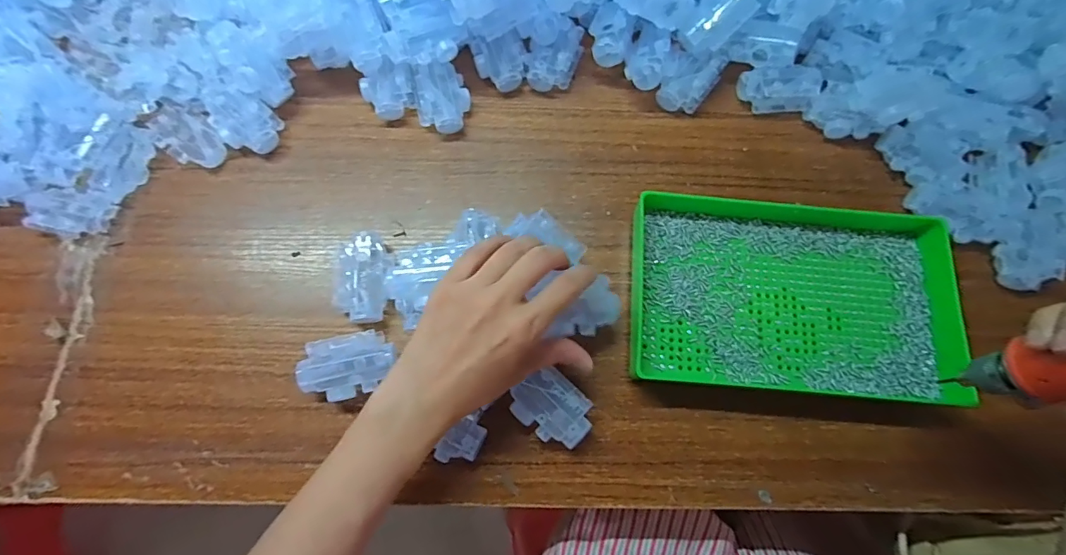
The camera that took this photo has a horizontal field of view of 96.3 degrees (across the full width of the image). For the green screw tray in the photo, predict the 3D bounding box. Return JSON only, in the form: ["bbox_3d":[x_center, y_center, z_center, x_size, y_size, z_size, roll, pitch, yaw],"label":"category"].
[{"bbox_3d":[0.205,0.013,0.386,0.250,0.030,0.157,5,74,0],"label":"green screw tray"}]

